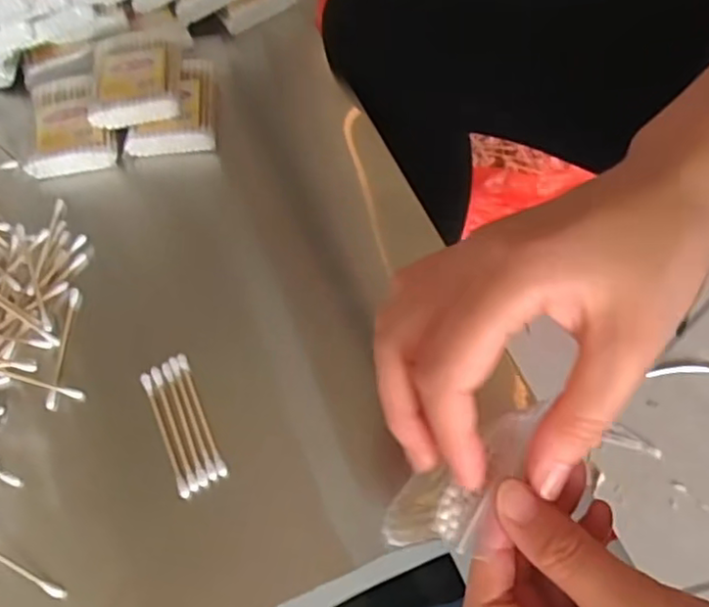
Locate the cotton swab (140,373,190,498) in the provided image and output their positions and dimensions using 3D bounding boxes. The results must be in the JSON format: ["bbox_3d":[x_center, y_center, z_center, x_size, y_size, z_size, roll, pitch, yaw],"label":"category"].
[{"bbox_3d":[-0.098,0.067,0.339,0.006,0.006,0.070,-23,64,-8],"label":"cotton swab"}]

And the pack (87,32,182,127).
[{"bbox_3d":[-0.145,-0.151,0.433,0.056,0.018,0.076,-9,63,-1],"label":"pack"}]

